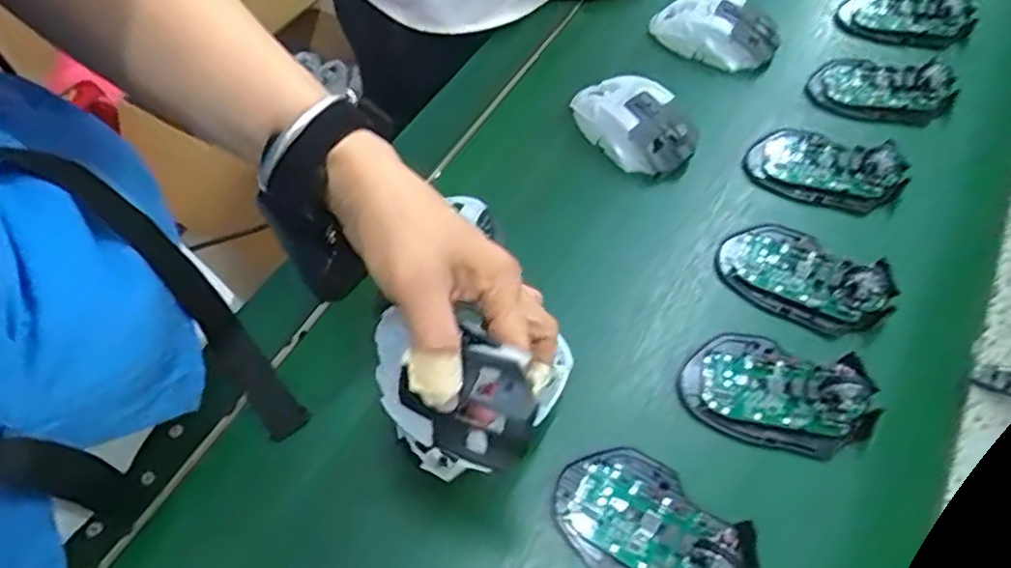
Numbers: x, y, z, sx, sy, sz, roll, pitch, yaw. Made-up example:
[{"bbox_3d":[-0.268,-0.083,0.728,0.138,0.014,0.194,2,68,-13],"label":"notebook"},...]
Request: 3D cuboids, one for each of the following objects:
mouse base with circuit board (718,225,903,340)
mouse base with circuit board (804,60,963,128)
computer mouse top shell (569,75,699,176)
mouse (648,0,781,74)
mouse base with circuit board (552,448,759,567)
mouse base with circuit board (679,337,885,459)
[{"bbox_3d":[0.208,-0.007,0.467,0.112,0.022,0.067,34,64,17],"label":"mouse base with circuit board"},{"bbox_3d":[0.325,-0.171,0.573,0.116,0.026,0.059,20,61,10],"label":"mouse base with circuit board"},{"bbox_3d":[0.101,-0.132,0.550,0.114,0.046,0.062,40,66,20],"label":"computer mouse top shell"},{"bbox_3d":[0.189,-0.239,0.606,0.060,0.031,0.112,-40,68,-22],"label":"mouse"},{"bbox_3d":[0.083,0.140,0.376,0.113,0.025,0.070,38,65,19],"label":"mouse base with circuit board"},{"bbox_3d":[0.171,0.066,0.420,0.113,0.021,0.069,20,61,10],"label":"mouse base with circuit board"}]

